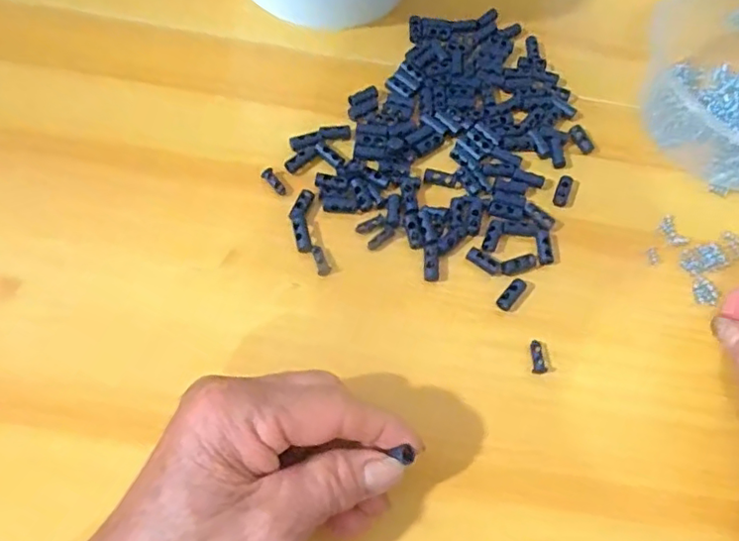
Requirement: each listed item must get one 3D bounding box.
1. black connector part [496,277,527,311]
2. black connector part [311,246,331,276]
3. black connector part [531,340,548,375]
[{"bbox_3d":[0.074,0.012,0.299,0.008,0.006,0.019,40,66,12],"label":"black connector part"},{"bbox_3d":[-0.025,-0.005,0.296,0.007,0.004,0.016,-20,81,-13],"label":"black connector part"},{"bbox_3d":[0.085,0.043,0.287,0.008,0.004,0.017,5,64,-5],"label":"black connector part"}]

